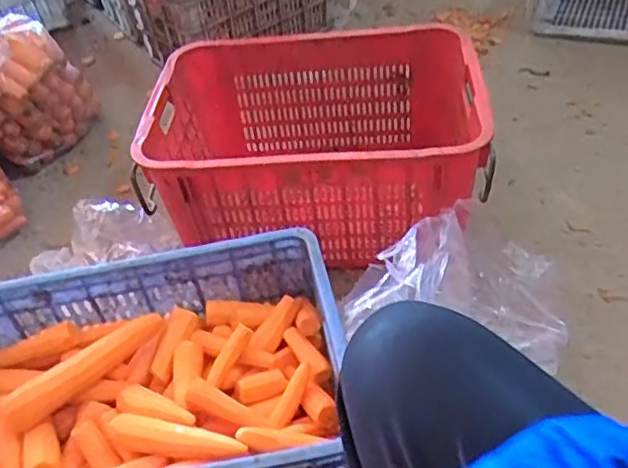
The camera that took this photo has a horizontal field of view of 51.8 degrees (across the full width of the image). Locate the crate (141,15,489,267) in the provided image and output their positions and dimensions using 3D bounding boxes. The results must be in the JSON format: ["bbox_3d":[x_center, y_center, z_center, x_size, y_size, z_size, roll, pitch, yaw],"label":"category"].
[{"bbox_3d":[0.011,-0.179,1.315,0.608,0.307,0.481,-2,44,6],"label":"crate"}]

